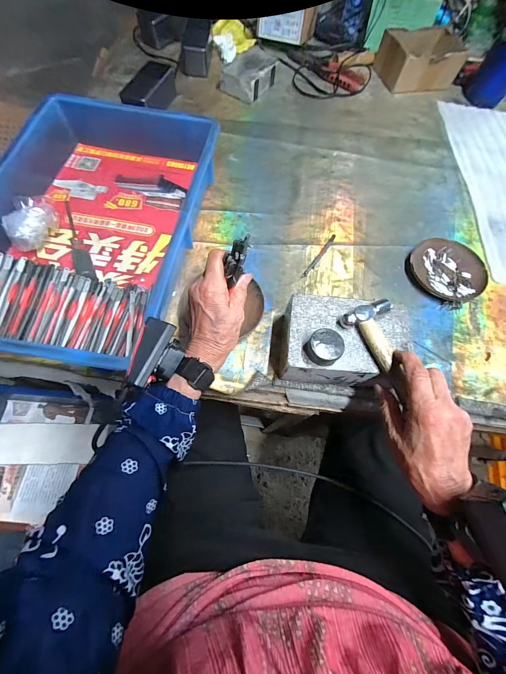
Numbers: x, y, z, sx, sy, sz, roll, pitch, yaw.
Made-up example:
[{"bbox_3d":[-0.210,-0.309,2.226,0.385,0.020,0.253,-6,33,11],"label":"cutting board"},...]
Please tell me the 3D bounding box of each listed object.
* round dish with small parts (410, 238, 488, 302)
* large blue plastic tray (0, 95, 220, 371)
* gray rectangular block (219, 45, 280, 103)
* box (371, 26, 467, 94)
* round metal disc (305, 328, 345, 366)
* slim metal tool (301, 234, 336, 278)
[{"bbox_3d":[0.309,-0.107,0.447,0.113,0.018,0.105,1,67,-3],"label":"round dish with small parts"},{"bbox_3d":[-0.226,-0.174,0.411,0.281,0.077,0.437,9,66,1],"label":"large blue plastic tray"},{"bbox_3d":[-0.002,-0.575,0.616,0.085,0.041,0.130,33,69,10],"label":"gray rectangular block"},{"bbox_3d":[0.387,-0.641,0.654,0.176,0.068,0.133,-9,67,-7],"label":"box"},{"bbox_3d":[0.081,0.010,0.313,0.037,0.021,0.037,3,69,-7],"label":"round metal disc"},{"bbox_3d":[0.107,-0.131,0.448,0.007,0.006,0.101,34,69,11],"label":"slim metal tool"}]

